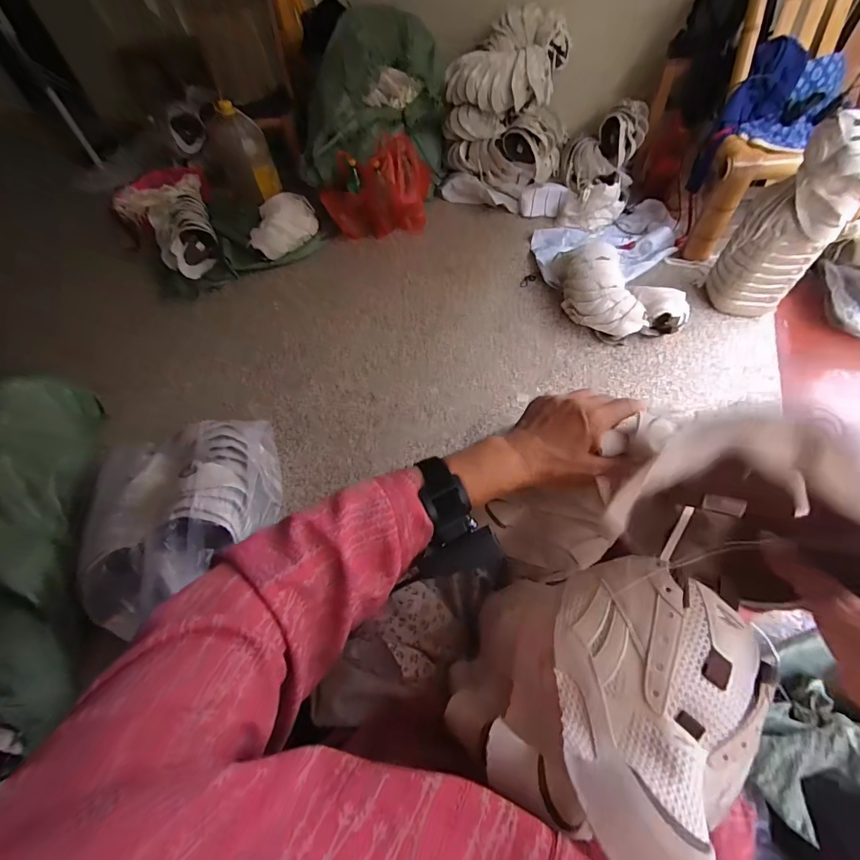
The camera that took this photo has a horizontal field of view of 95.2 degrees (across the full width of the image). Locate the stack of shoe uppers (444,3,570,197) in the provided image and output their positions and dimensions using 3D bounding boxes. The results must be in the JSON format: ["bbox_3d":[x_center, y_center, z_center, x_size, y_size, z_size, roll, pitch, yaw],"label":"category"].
[{"bbox_3d":[0.309,-1.250,1.520,0.404,0.420,0.409,27,62,21],"label":"stack of shoe uppers"}]

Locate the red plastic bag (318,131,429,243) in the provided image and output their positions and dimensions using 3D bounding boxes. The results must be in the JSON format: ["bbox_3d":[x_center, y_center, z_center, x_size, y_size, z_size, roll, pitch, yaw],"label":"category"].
[{"bbox_3d":[-0.197,-0.895,1.473,0.403,0.265,0.180,-6,56,-1],"label":"red plastic bag"}]

